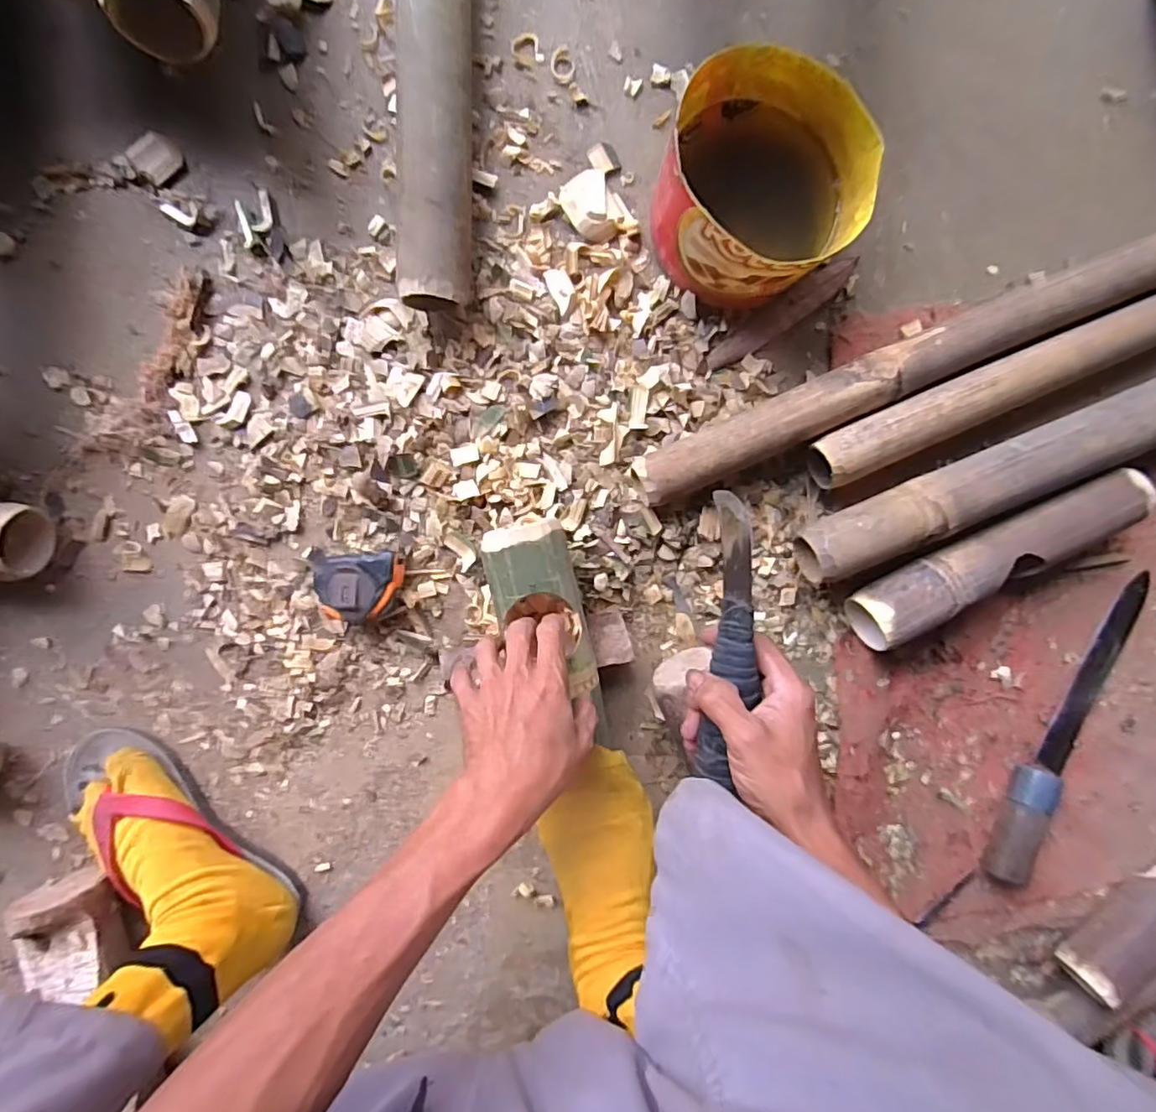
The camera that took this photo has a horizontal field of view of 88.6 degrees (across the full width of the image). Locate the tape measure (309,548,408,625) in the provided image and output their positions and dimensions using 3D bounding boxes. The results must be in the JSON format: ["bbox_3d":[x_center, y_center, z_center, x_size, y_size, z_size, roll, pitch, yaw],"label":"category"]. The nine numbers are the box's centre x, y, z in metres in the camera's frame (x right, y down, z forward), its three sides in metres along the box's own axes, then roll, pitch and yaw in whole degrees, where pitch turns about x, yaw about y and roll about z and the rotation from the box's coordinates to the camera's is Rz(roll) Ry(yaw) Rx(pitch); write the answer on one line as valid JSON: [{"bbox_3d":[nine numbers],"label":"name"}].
[{"bbox_3d":[-0.189,0.027,0.508,0.080,0.033,0.060,0,94,-4],"label":"tape measure"}]

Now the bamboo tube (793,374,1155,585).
[{"bbox_3d":[0.500,-0.123,0.533,0.658,0.065,0.061,-23,96,-2],"label":"bamboo tube"}]

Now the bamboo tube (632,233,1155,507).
[{"bbox_3d":[0.351,-0.191,0.521,0.653,0.051,0.052,-23,96,-2],"label":"bamboo tube"}]

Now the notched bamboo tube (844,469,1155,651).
[{"bbox_3d":[0.373,-0.001,0.531,0.274,0.060,0.058,-27,96,-2],"label":"notched bamboo tube"}]

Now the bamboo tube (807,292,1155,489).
[{"bbox_3d":[0.503,-0.201,0.530,0.649,0.056,0.054,-23,96,-2],"label":"bamboo tube"}]

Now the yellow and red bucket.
[{"bbox_3d":[0.138,-0.293,0.473,0.149,0.095,0.153,0,94,-4],"label":"yellow and red bucket"}]

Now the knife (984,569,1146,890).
[{"bbox_3d":[0.480,0.165,0.567,0.055,0.037,0.328,27,92,-6],"label":"knife"}]

